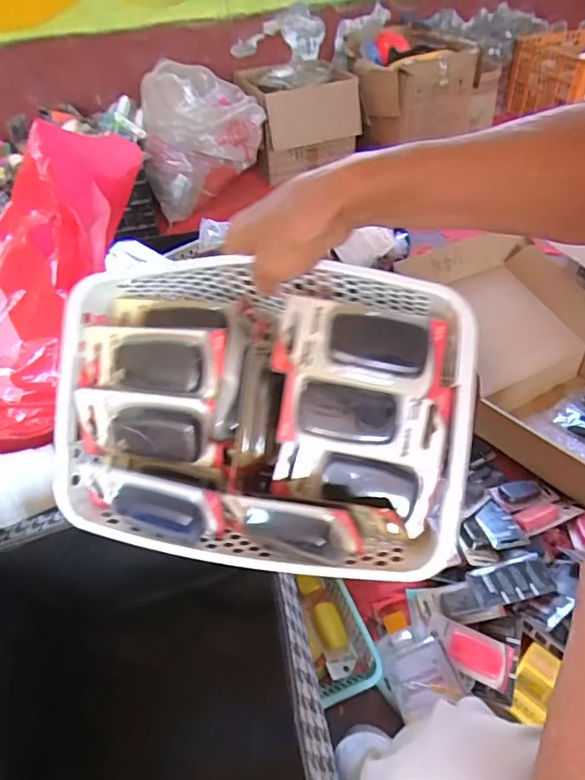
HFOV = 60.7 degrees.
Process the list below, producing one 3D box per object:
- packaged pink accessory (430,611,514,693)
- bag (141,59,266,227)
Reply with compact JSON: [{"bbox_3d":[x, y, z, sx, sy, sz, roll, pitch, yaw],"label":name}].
[{"bbox_3d":[0.234,0.347,0.668,0.107,0.023,0.051,19,48,22],"label":"packaged pink accessory"},{"bbox_3d":[-0.281,-0.800,1.608,0.375,0.392,0.238,-7,44,-3],"label":"bag"}]

